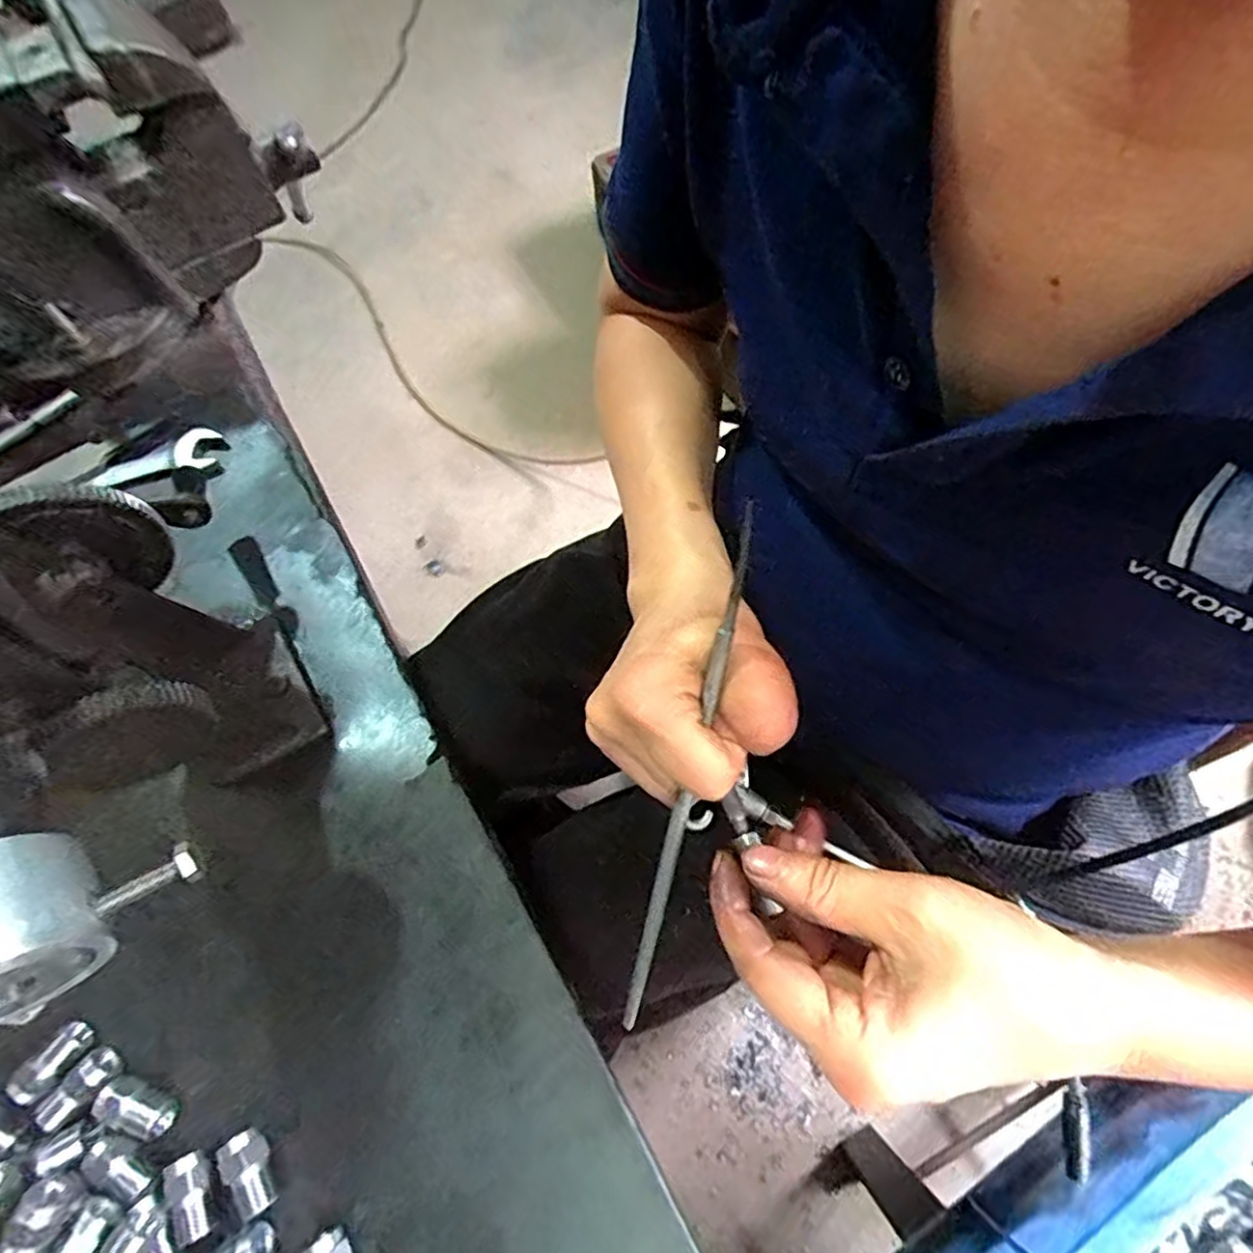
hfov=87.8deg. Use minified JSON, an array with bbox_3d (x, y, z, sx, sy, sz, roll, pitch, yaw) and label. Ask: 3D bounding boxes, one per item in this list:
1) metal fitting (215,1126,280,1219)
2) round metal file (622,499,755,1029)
[{"bbox_3d":[-0.150,0.218,0.261,0.015,0.015,0.028,-38,68,-11],"label":"metal fitting"},{"bbox_3d":[0.022,0.068,0.254,0.007,0.005,0.234,14,110,9],"label":"round metal file"}]

